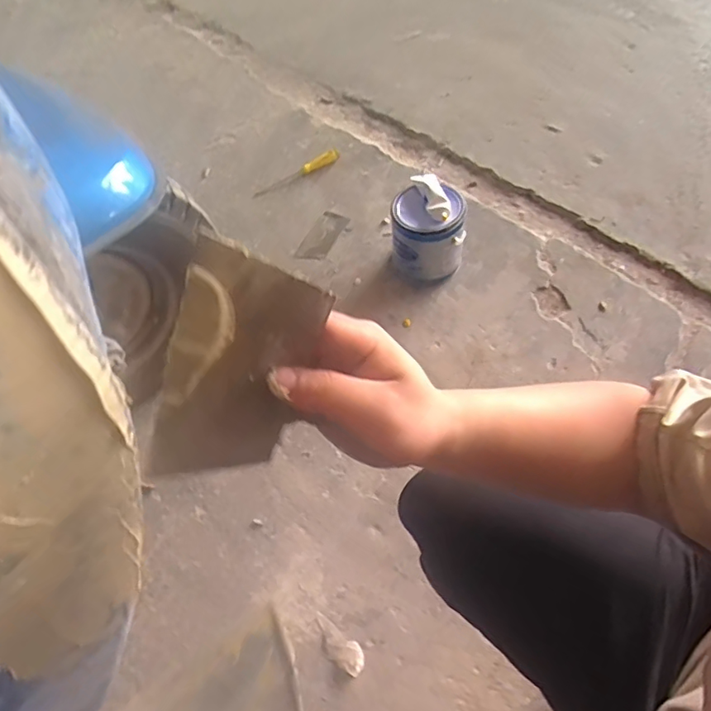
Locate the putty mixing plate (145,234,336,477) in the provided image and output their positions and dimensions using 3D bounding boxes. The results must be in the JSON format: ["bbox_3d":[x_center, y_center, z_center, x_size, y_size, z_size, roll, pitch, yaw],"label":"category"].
[{"bbox_3d":[-0.058,0.009,0.268,0.074,0.139,0.005,-3,40,-37],"label":"putty mixing plate"}]

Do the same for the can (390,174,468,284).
[{"bbox_3d":[0.155,-0.269,1.161,0.150,0.191,0.163,-3,60,4],"label":"can"}]

